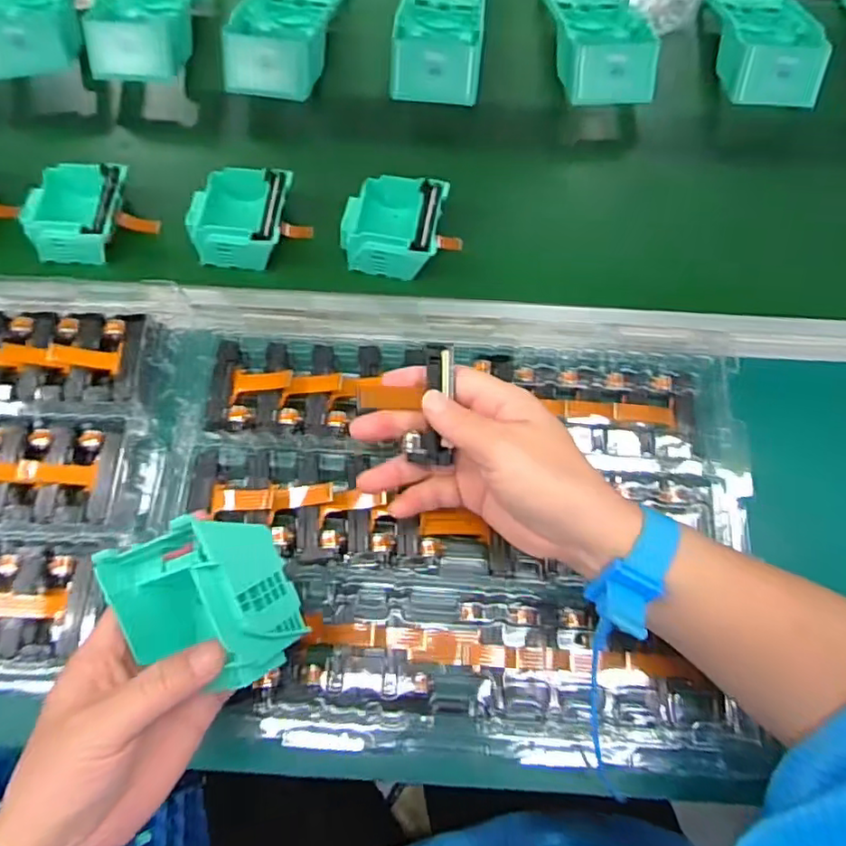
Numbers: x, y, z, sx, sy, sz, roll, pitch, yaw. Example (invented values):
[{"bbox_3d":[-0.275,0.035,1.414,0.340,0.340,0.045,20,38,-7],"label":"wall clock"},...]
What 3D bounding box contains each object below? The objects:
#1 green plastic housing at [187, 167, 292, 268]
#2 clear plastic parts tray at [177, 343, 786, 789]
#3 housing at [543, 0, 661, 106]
[{"bbox_3d":[-0.147,-0.165,0.489,0.084,0.035,0.078,5,69,3],"label":"green plastic housing"},{"bbox_3d":[0.025,0.070,0.389,0.360,0.029,0.261,5,72,-2],"label":"clear plastic parts tray"},{"bbox_3d":[0.168,-0.371,0.579,0.092,0.047,0.174,-3,69,-1],"label":"housing"}]

